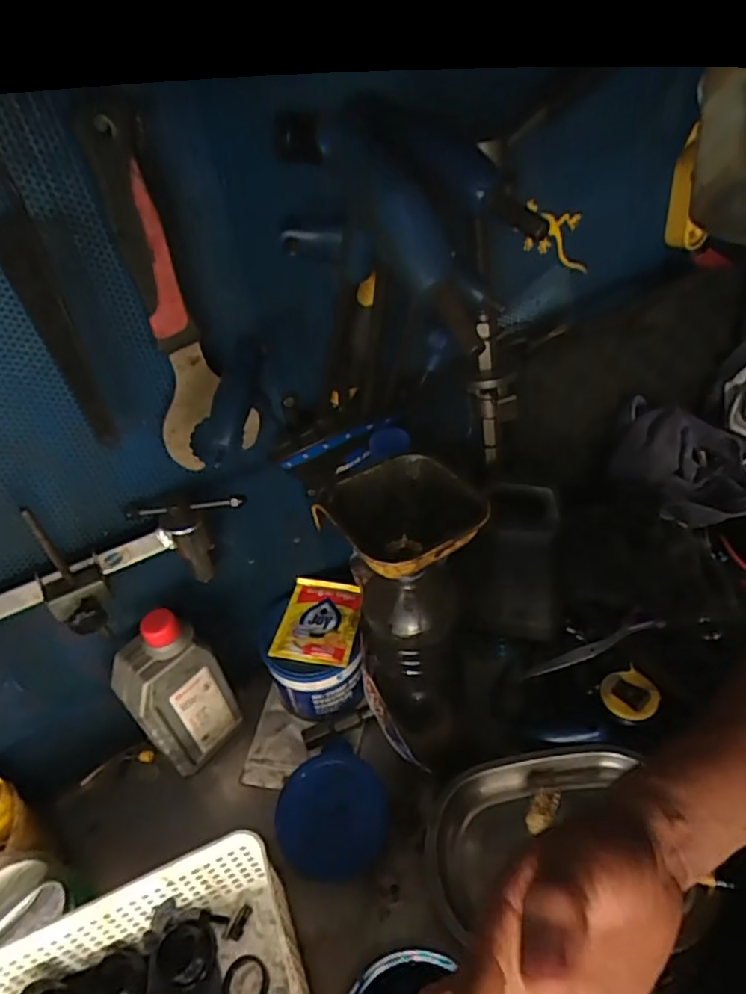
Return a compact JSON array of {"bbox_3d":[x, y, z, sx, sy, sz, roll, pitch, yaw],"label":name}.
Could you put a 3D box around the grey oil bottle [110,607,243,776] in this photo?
[{"bbox_3d":[-0.185,0.180,0.545,0.050,0.173,0.081,28,53,36],"label":"grey oil bottle"}]

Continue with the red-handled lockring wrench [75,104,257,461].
[{"bbox_3d":[-0.138,-0.132,0.410,0.028,0.240,0.063,25,47,35],"label":"red-handled lockring wrench"}]

